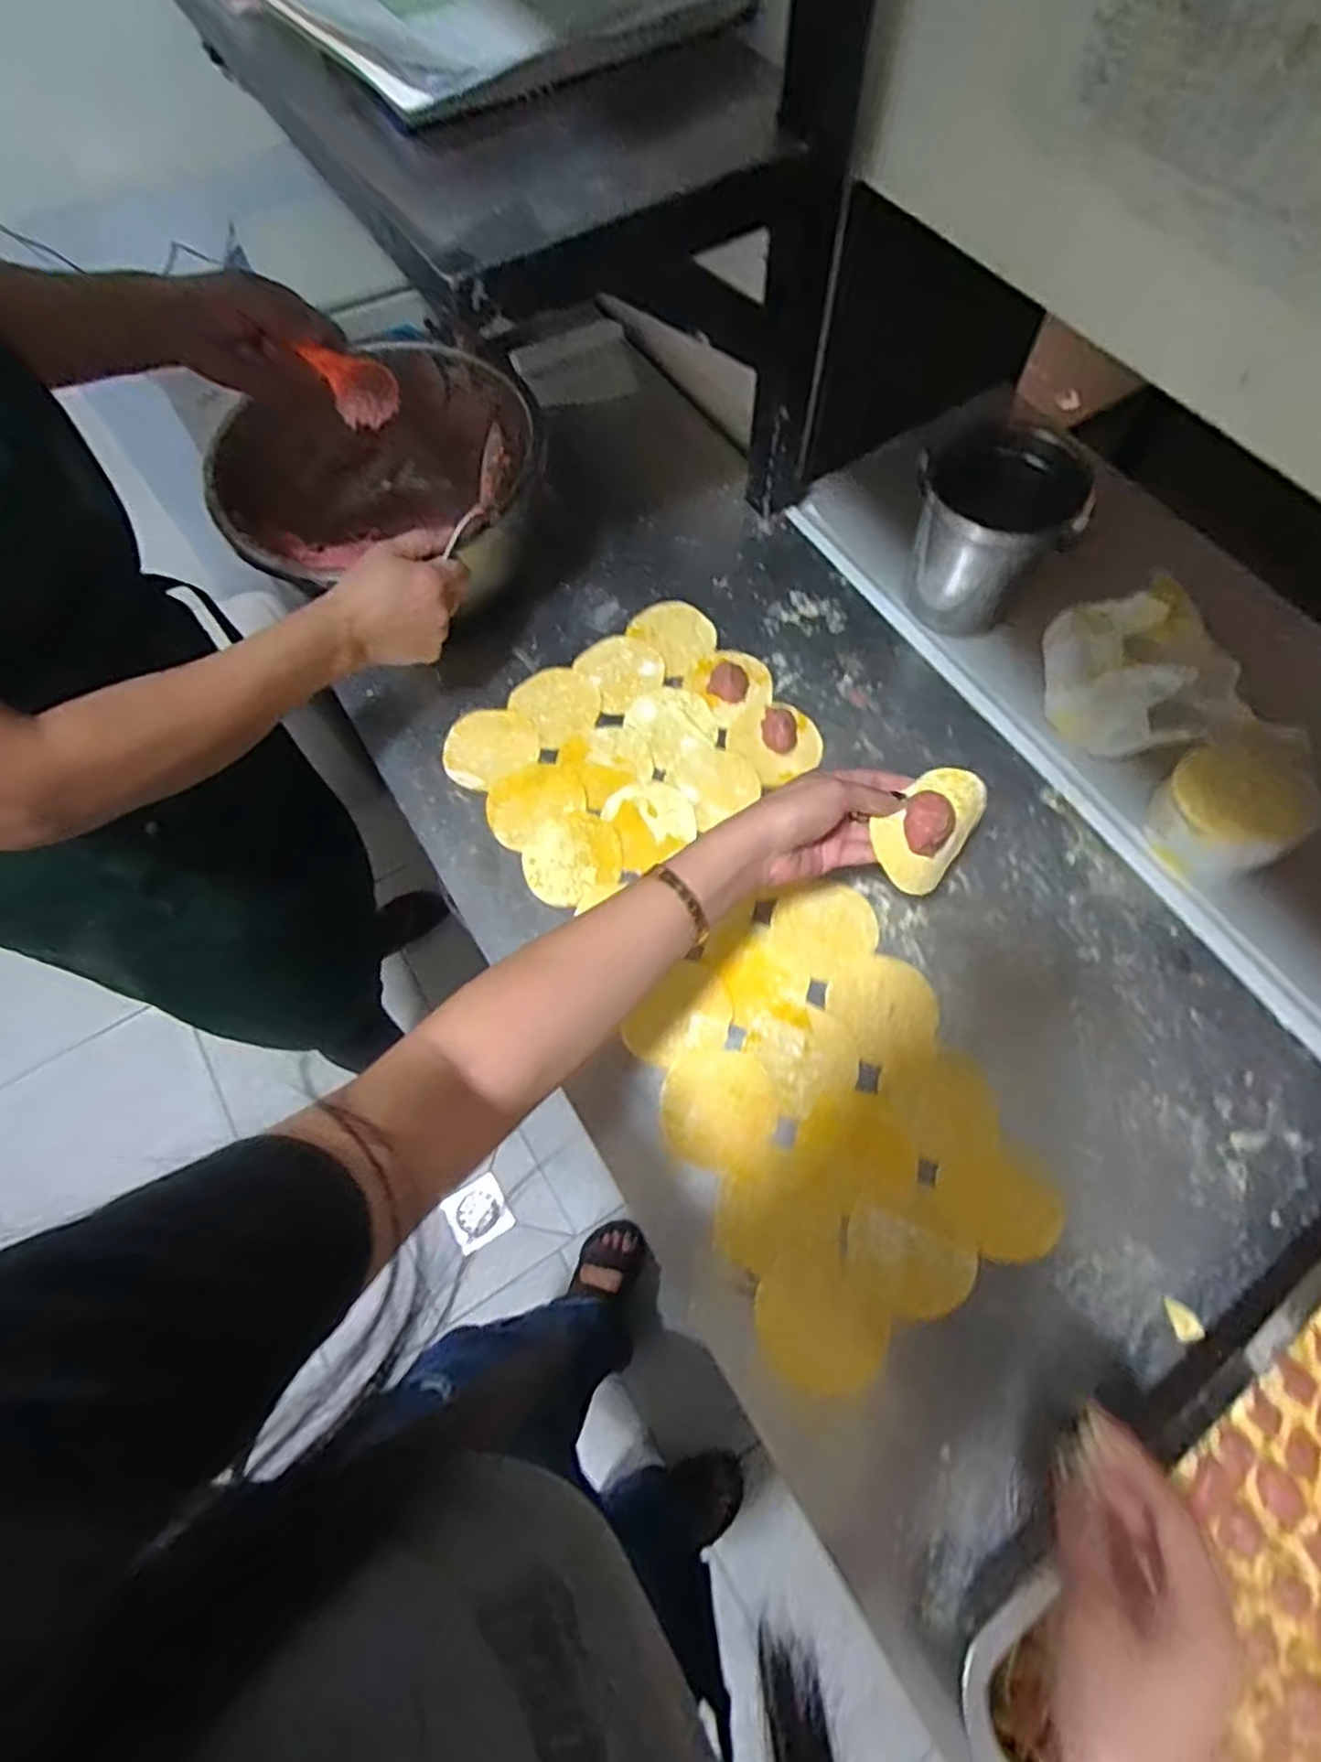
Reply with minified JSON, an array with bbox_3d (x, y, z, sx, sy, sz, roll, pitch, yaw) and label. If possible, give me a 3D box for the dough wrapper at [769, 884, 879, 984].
[{"bbox_3d":[0.133,0.036,0.588,0.077,0.004,0.075,-1,67,1],"label":"dough wrapper"}]

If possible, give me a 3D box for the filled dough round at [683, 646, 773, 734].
[{"bbox_3d":[0.068,-0.182,0.677,0.077,0.019,0.082,-1,67,1],"label":"filled dough round"}]

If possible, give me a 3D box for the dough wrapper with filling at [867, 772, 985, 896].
[{"bbox_3d":[0.176,-0.034,0.476,0.082,0.046,0.049,-41,70,-15],"label":"dough wrapper with filling"}]

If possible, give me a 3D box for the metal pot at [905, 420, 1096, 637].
[{"bbox_3d":[0.295,-0.310,0.663,0.115,0.146,0.120,-28,69,-10],"label":"metal pot"}]

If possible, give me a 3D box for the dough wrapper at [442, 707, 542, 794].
[{"bbox_3d":[-0.155,-0.122,0.663,0.083,0.008,0.074,-36,71,-13],"label":"dough wrapper"}]

